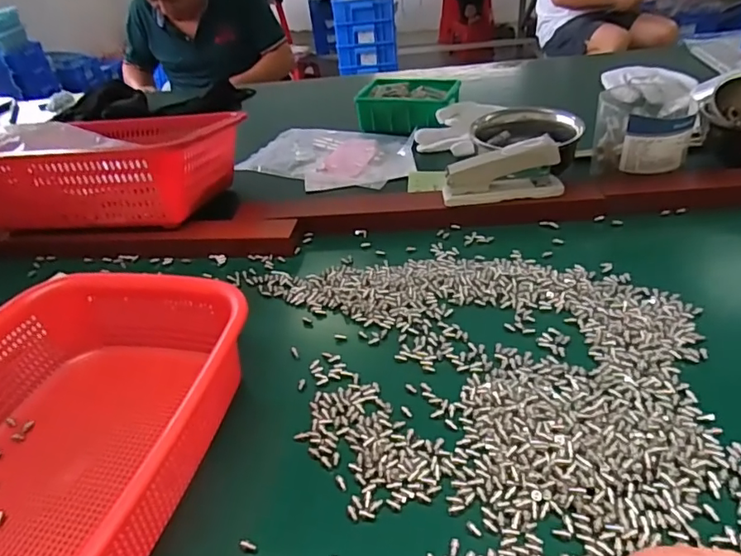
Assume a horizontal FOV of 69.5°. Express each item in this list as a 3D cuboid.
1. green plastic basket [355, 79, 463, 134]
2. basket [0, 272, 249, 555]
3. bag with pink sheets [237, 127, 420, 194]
[{"bbox_3d":[0.057,-0.263,0.818,0.150,0.051,0.102,9,39,21],"label":"green plastic basket"},{"bbox_3d":[-0.203,0.105,0.350,0.206,0.082,0.277,4,38,15],"label":"basket"},{"bbox_3d":[-0.052,-0.171,0.759,0.240,0.015,0.160,8,39,20],"label":"bag with pink sheets"}]

